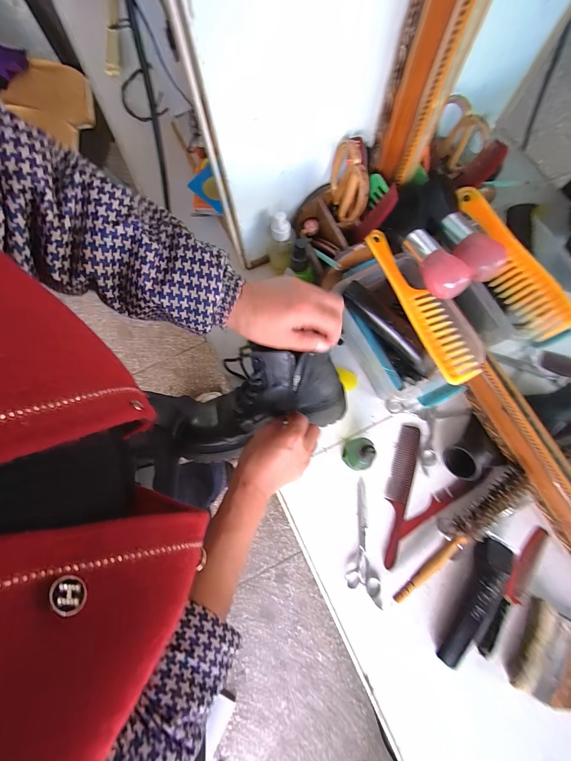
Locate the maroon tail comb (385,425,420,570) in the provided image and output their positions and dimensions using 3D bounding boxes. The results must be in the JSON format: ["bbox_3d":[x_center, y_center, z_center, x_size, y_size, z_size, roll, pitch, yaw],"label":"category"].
[{"bbox_3d":[0.172,0.169,0.470,0.034,0.008,0.204,16,77,5],"label":"maroon tail comb"}]

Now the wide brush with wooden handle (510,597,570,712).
[{"bbox_3d":[0.370,0.374,0.401,0.121,0.027,0.105,32,78,8],"label":"wide brush with wooden handle"}]

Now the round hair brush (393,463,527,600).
[{"bbox_3d":[0.250,0.217,0.439,0.257,0.039,0.054,-34,78,-7],"label":"round hair brush"}]

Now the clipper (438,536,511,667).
[{"bbox_3d":[0.257,0.296,0.415,0.050,0.039,0.168,26,78,7],"label":"clipper"}]

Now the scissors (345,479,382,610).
[{"bbox_3d":[0.105,0.235,0.453,0.046,0.012,0.164,-6,76,-1],"label":"scissors"}]

